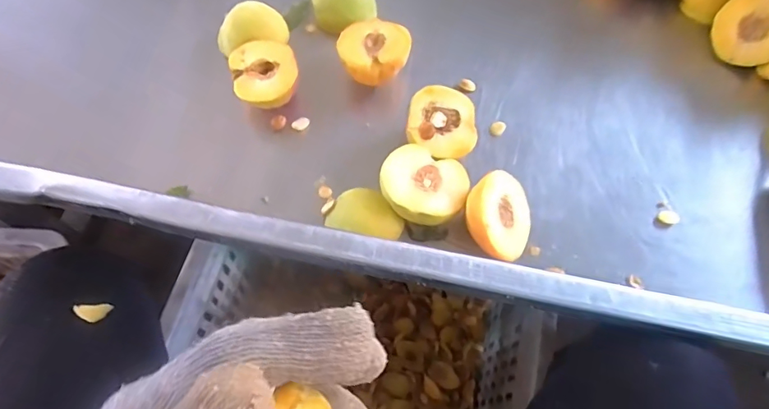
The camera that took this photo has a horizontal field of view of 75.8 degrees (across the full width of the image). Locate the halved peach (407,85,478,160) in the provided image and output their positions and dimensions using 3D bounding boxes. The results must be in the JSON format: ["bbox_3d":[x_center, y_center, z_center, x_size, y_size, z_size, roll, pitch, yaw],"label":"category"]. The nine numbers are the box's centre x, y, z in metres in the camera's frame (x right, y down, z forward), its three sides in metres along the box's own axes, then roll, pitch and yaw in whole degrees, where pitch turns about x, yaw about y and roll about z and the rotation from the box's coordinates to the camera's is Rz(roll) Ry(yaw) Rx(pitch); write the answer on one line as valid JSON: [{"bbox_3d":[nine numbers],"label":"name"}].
[{"bbox_3d":[0.046,-0.060,0.406,0.055,0.038,0.061,7,65,0],"label":"halved peach"}]

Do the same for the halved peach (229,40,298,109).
[{"bbox_3d":[-0.099,-0.104,0.416,0.051,0.037,0.056,-11,66,-8],"label":"halved peach"}]

